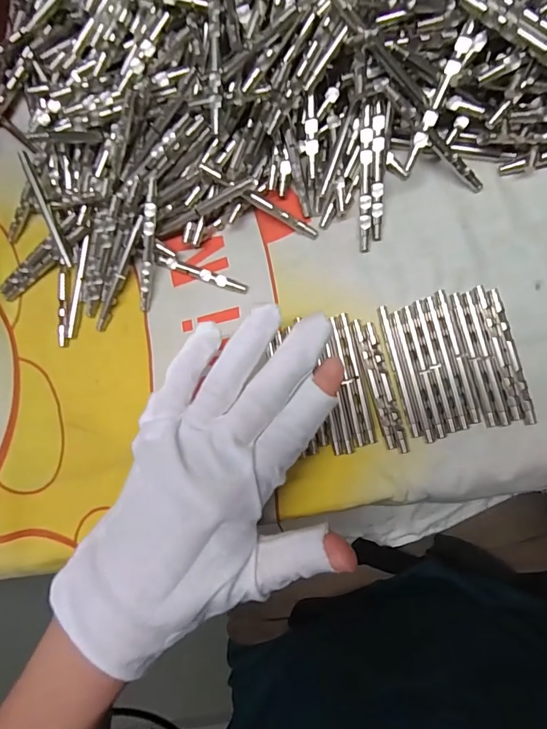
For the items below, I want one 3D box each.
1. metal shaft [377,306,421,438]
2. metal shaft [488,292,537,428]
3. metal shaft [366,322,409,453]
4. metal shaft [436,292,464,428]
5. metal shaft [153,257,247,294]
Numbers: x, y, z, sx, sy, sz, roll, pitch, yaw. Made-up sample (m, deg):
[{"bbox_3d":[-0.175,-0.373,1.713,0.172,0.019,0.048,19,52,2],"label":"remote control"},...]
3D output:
[{"bbox_3d":[0.065,0.003,0.217,0.005,0.004,0.068,-15,87,7],"label":"metal shaft"},{"bbox_3d":[0.117,-0.004,0.208,0.006,0.004,0.068,-16,87,7],"label":"metal shaft"},{"bbox_3d":[0.059,0.011,0.218,0.005,0.004,0.068,-15,87,7],"label":"metal shaft"},{"bbox_3d":[0.093,-0.004,0.210,0.005,0.004,0.068,-15,87,7],"label":"metal shaft"},{"bbox_3d":[-0.040,-0.050,0.235,0.054,0.005,0.006,22,92,7],"label":"metal shaft"}]

